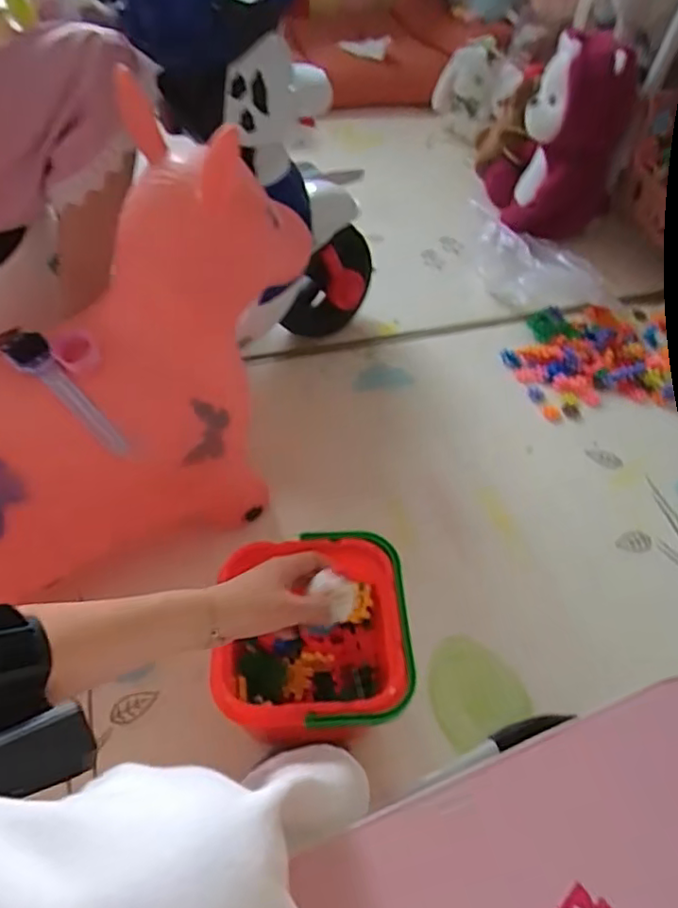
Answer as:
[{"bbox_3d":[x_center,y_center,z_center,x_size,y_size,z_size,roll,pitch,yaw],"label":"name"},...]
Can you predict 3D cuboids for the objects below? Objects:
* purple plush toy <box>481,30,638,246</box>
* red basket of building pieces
[{"bbox_3d":[0.399,-0.576,1.137,0.248,0.341,0.151,22,53,14],"label":"purple plush toy"},{"bbox_3d":[-0.026,0.185,0.609,0.173,0.120,0.185,-2,51,-4],"label":"red basket of building pieces"}]

